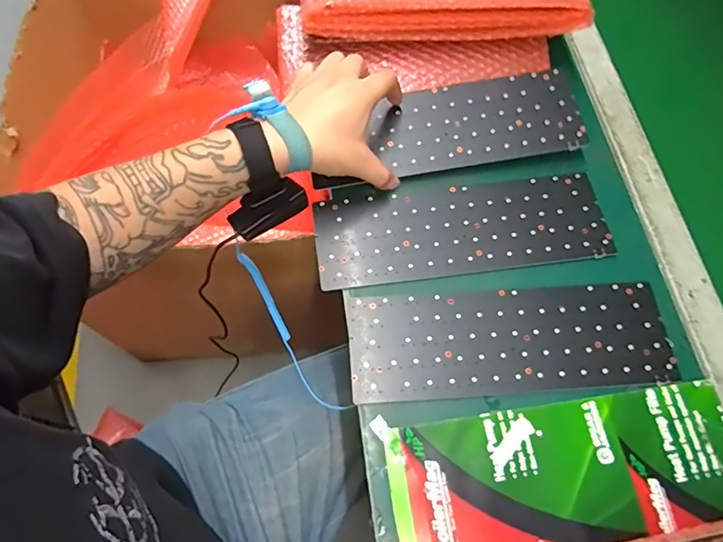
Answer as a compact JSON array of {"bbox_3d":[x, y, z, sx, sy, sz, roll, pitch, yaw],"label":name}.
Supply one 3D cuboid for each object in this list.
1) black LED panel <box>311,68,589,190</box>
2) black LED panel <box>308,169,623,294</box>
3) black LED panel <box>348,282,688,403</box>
[{"bbox_3d":[0.086,-0.143,0.503,0.270,0.013,0.096,-14,68,-4],"label":"black LED panel"},{"bbox_3d":[0.096,-0.041,0.474,0.274,0.006,0.096,-6,67,-5],"label":"black LED panel"},{"bbox_3d":[0.129,0.060,0.431,0.278,0.005,0.099,-2,67,-4],"label":"black LED panel"}]

